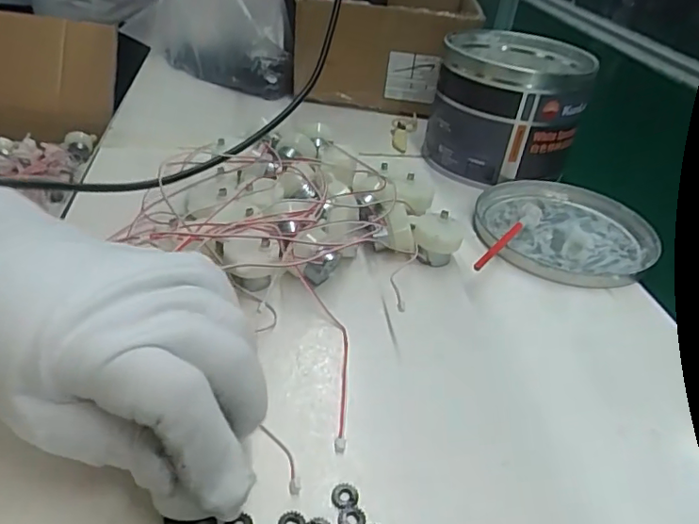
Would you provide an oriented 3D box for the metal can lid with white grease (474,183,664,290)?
[{"bbox_3d":[0.163,-0.027,0.417,0.128,0.015,0.132,5,35,-3],"label":"metal can lid with white grease"}]

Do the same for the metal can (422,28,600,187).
[{"bbox_3d":[0.140,-0.137,0.496,0.117,0.102,0.124,4,35,-3],"label":"metal can"}]

